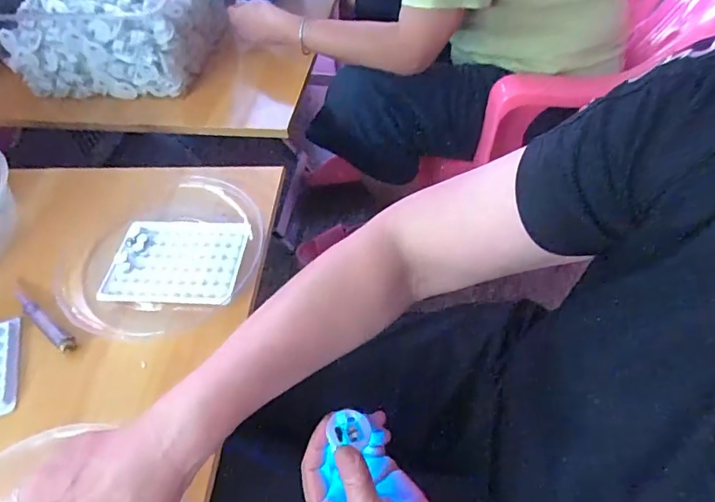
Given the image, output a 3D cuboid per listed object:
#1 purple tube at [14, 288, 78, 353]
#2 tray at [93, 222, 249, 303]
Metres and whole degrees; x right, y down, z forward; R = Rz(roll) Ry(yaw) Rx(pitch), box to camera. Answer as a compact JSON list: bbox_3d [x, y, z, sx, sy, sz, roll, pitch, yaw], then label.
[{"bbox_3d":[-0.296,0.064,0.461,0.104,0.011,0.014,29,59,24],"label":"purple tube"},{"bbox_3d":[-0.178,0.009,0.490,0.124,0.010,0.098,2,51,5],"label":"tray"}]

